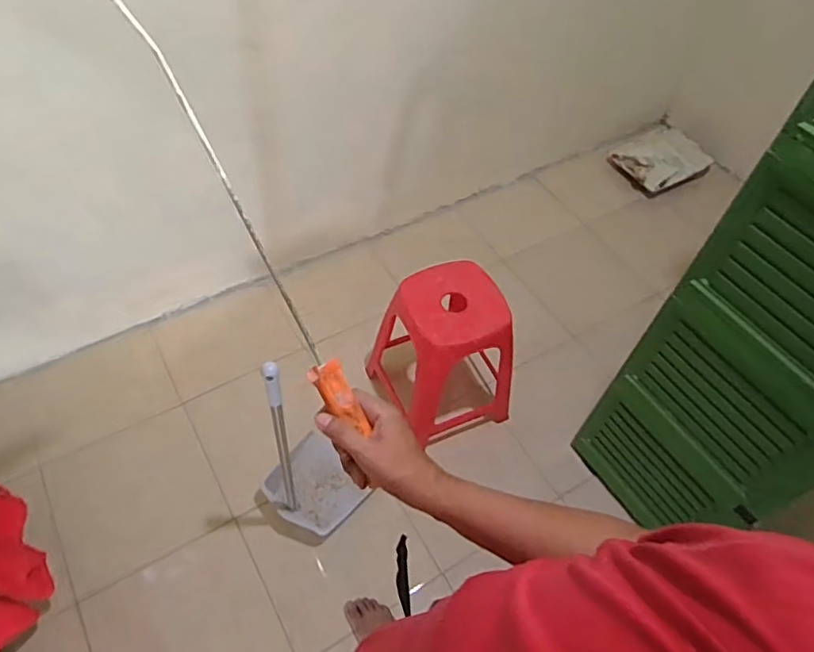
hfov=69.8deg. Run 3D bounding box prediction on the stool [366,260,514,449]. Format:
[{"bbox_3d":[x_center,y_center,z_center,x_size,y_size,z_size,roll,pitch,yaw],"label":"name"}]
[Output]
[{"bbox_3d":[0.101,0.074,1.574,0.308,0.458,0.317,-23,59,-18],"label":"stool"}]

